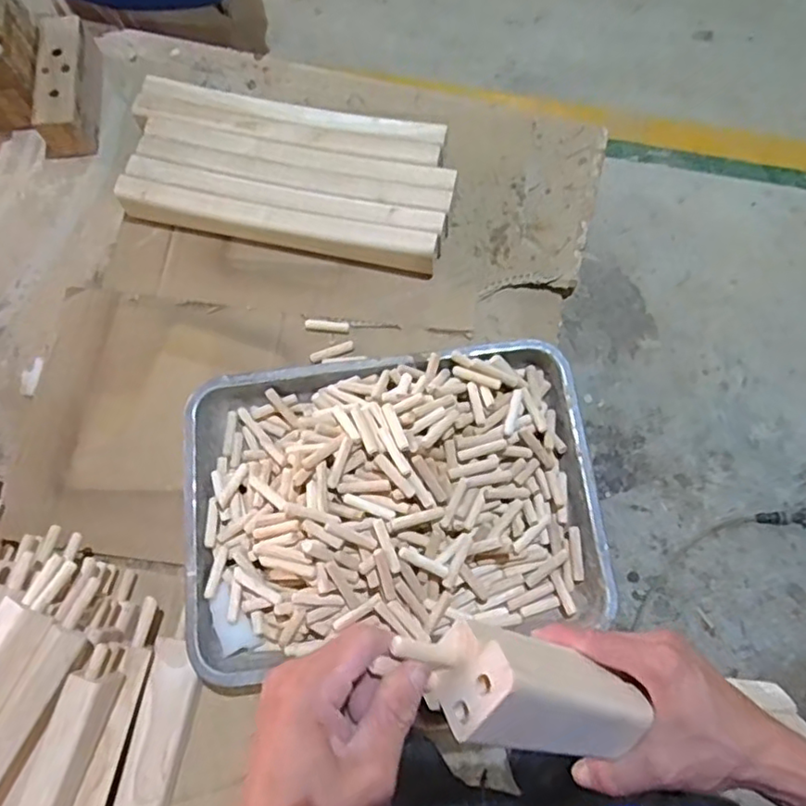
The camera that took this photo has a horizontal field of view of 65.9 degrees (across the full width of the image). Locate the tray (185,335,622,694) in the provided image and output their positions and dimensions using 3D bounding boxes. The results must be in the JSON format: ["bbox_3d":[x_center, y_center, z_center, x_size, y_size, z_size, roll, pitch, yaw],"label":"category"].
[{"bbox_3d":[-0.013,0.094,0.612,0.395,0.095,0.298,-10,74,-2],"label":"tray"}]

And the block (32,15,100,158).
[{"bbox_3d":[-0.414,-0.390,0.771,0.064,0.056,0.171,-5,74,-1],"label":"block"}]

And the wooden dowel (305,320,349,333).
[{"bbox_3d":[-0.085,-0.087,0.702,0.050,0.008,0.011,5,76,2],"label":"wooden dowel"}]

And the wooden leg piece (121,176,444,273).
[{"bbox_3d":[-0.143,-0.200,0.714,0.369,0.045,0.039,10,74,4],"label":"wooden leg piece"}]

